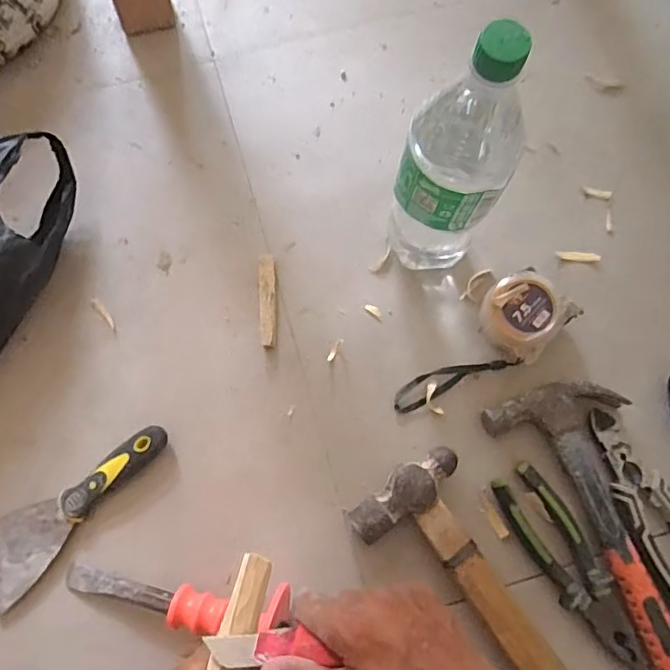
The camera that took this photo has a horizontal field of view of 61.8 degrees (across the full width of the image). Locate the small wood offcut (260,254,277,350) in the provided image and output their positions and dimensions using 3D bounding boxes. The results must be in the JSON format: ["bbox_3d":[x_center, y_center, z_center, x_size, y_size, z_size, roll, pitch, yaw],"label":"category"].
[{"bbox_3d":[-0.065,-0.032,0.545,0.016,0.012,0.088,-3,78,-2],"label":"small wood offcut"}]

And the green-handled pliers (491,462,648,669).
[{"bbox_3d":[0.208,0.205,0.495,0.048,0.021,0.185,-32,80,-8],"label":"green-handled pliers"}]

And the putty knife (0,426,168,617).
[{"bbox_3d":[-0.240,0.148,0.499,0.200,0.021,0.067,-44,82,-9],"label":"putty knife"}]

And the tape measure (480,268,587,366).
[{"bbox_3d":[0.177,-0.019,0.534,0.073,0.048,0.072,43,80,8],"label":"tape measure"}]

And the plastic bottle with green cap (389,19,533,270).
[{"bbox_3d":[0.088,-0.120,0.440,0.079,0.272,0.069,15,78,2],"label":"plastic bottle with green cap"}]

